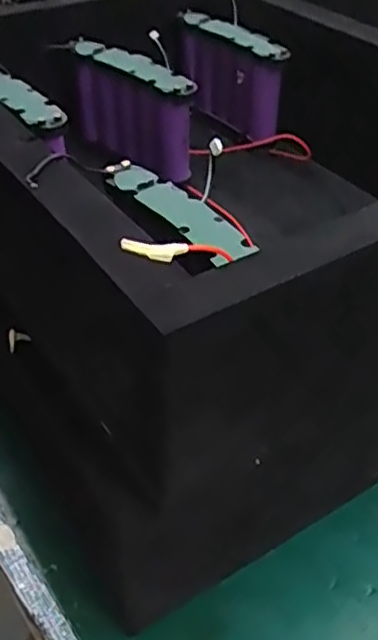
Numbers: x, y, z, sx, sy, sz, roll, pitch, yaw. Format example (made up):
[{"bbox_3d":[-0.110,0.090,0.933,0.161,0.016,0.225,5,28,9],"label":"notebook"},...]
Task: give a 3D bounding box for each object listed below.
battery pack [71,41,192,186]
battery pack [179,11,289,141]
[{"bbox_3d":[-0.040,-0.151,0.468,0.105,0.073,0.025,33,51,32],"label":"battery pack"},{"bbox_3d":[0.033,-0.192,0.511,0.023,0.070,0.103,-25,47,-26],"label":"battery pack"}]

